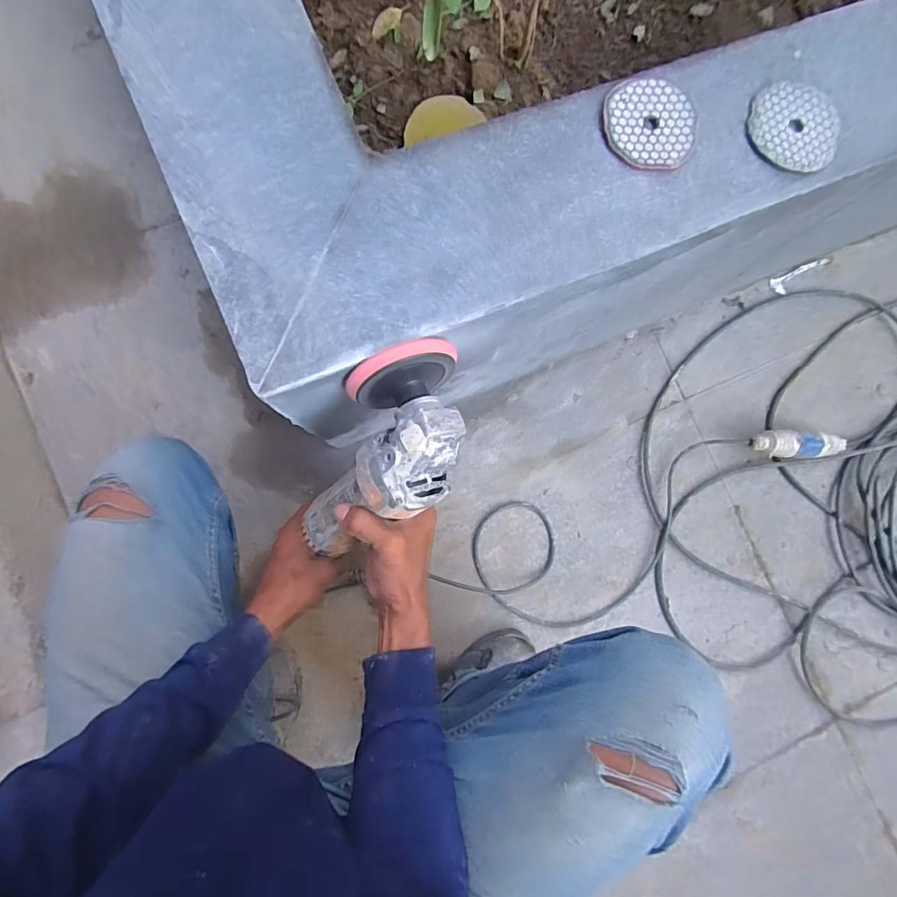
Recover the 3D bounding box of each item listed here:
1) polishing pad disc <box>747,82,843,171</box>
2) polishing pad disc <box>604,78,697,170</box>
[{"bbox_3d":[0.305,-0.284,0.398,0.080,0.005,0.082,0,87,-5],"label":"polishing pad disc"},{"bbox_3d":[0.172,-0.277,0.385,0.078,0.004,0.079,0,87,-5],"label":"polishing pad disc"}]

